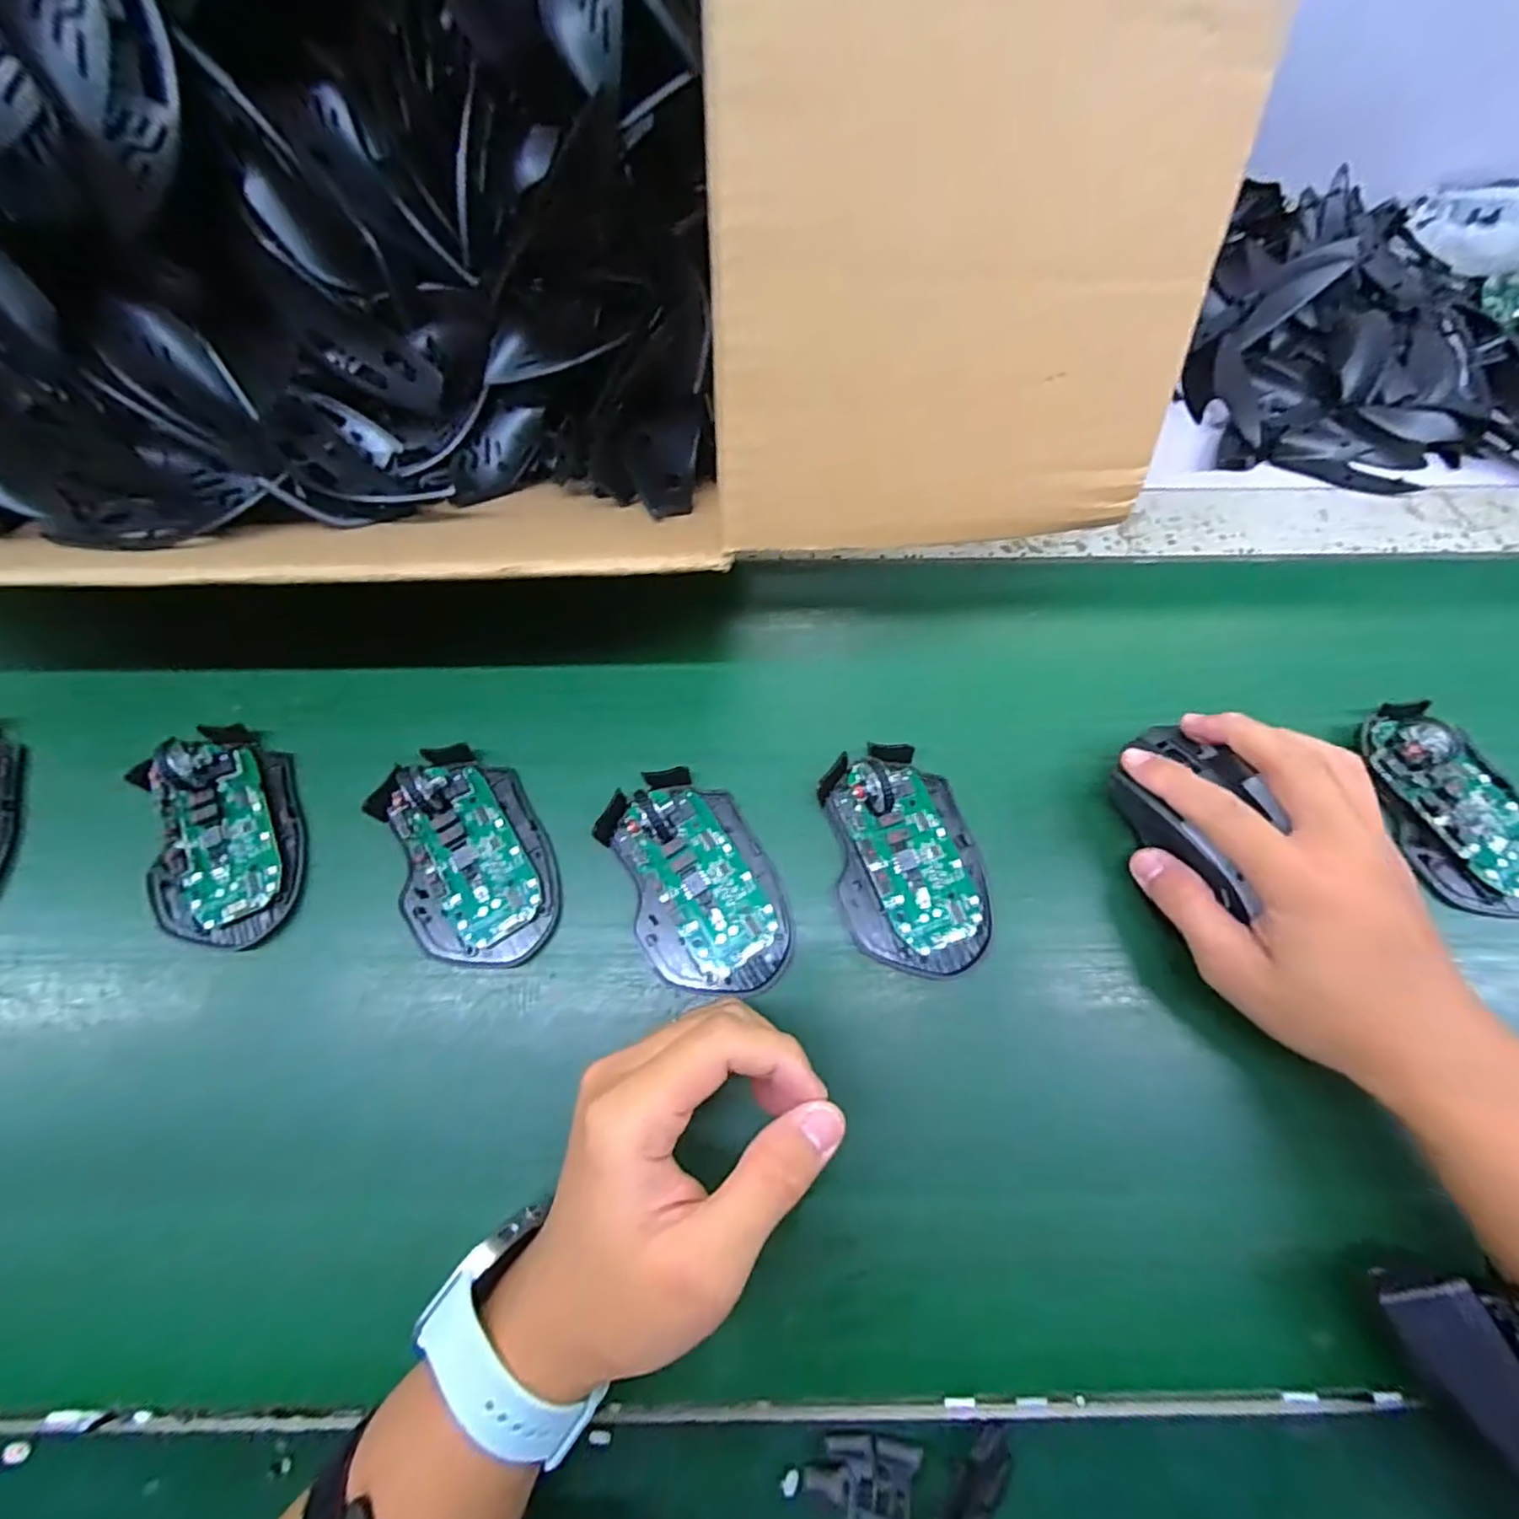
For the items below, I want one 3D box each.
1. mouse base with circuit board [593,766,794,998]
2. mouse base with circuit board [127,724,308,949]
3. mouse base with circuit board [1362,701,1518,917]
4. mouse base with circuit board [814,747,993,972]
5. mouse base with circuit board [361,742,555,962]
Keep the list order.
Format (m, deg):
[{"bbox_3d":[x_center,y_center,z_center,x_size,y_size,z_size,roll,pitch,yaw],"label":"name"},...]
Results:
[{"bbox_3d":[-0.031,0.058,0.317,0.070,0.028,0.112,-23,73,-7],"label":"mouse base with circuit board"},{"bbox_3d":[-0.272,0.035,0.324,0.070,0.029,0.112,-14,72,-4],"label":"mouse base with circuit board"},{"bbox_3d":[0.365,0.021,0.335,0.066,0.027,0.112,-11,72,-3],"label":"mouse base with circuit board"},{"bbox_3d":[0.075,0.046,0.321,0.071,0.028,0.112,-11,72,-3],"label":"mouse base with circuit board"},{"bbox_3d":[-0.145,0.045,0.321,0.071,0.026,0.112,-23,73,-7],"label":"mouse base with circuit board"}]

